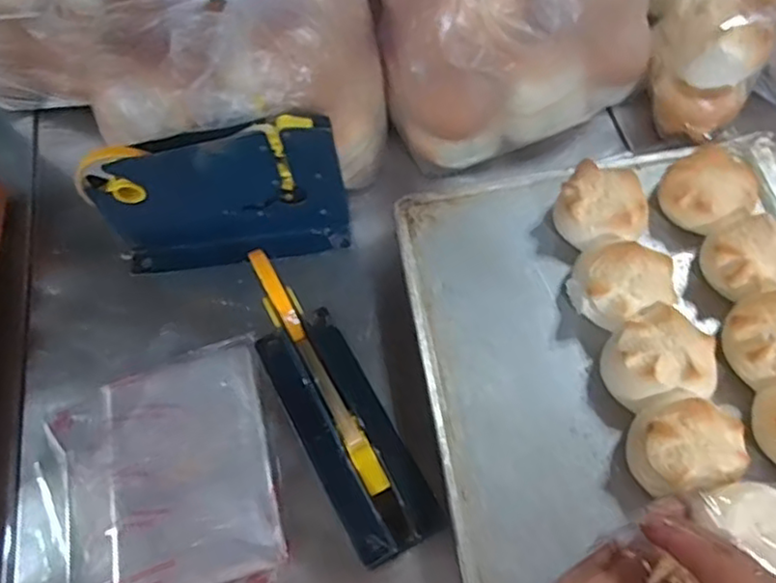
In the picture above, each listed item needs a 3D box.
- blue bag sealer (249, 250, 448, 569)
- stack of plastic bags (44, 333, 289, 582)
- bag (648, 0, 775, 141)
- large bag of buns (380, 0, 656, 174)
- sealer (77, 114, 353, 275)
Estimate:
[{"bbox_3d":[-0.040,0.082,0.484,0.073,0.147,0.212,-27,64,-10],"label":"blue bag sealer"},{"bbox_3d":[-0.175,0.150,0.527,0.165,0.020,0.208,-17,62,-5],"label":"stack of plastic bags"},{"bbox_3d":[0.293,-0.218,0.605,0.097,0.102,0.113,22,66,15],"label":"bag"},{"bbox_3d":[0.115,-0.256,0.609,0.240,0.176,0.165,-21,63,-7],"label":"large bag of buns"},{"bbox_3d":[-0.149,-0.080,0.587,0.219,0.146,0.043,-9,62,0],"label":"sealer"}]

